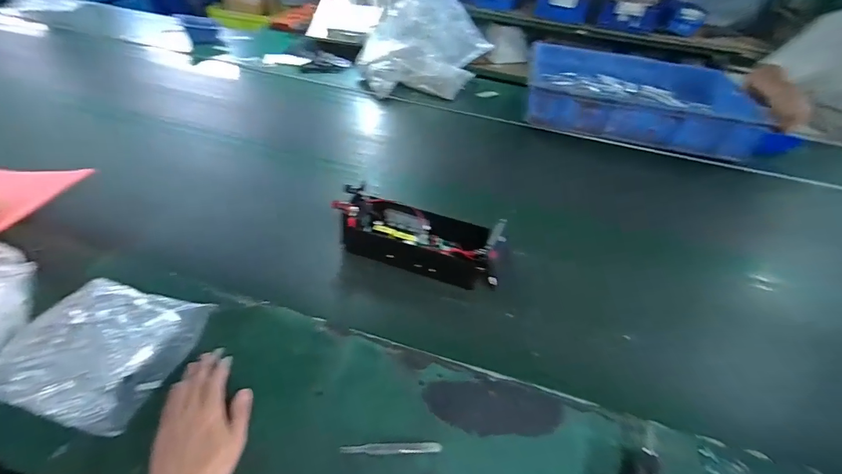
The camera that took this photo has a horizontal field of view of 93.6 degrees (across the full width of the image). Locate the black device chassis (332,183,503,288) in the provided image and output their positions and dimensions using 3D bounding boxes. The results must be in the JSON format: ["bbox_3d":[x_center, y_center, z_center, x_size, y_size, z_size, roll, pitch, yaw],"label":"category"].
[{"bbox_3d":[0.000,-0.005,0.721,0.288,0.092,0.130,11,42,6],"label":"black device chassis"}]

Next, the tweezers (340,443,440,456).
[{"bbox_3d":[-0.036,0.259,0.484,0.120,0.008,0.014,1,42,-5],"label":"tweezers"}]

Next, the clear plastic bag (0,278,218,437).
[{"bbox_3d":[-0.430,0.144,0.530,0.213,0.044,0.180,13,43,8],"label":"clear plastic bag"}]

